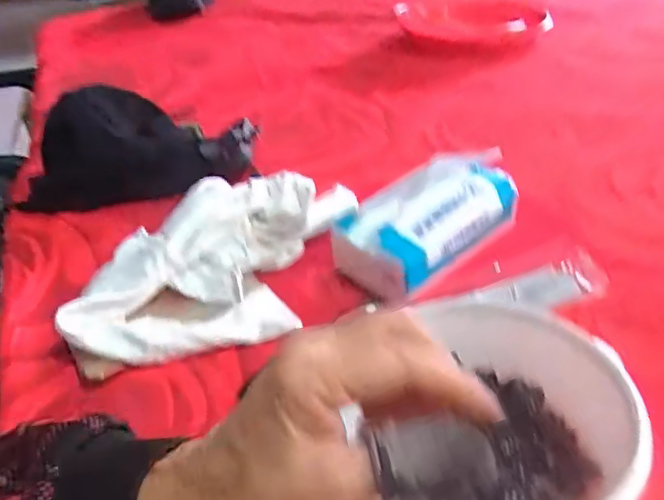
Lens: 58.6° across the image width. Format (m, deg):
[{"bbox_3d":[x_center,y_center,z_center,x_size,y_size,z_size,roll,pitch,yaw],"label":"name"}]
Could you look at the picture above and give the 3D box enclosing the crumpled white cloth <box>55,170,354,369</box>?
[{"bbox_3d":[-0.099,0.008,0.528,0.230,0.059,0.195,-5,35,2],"label":"crumpled white cloth"}]

